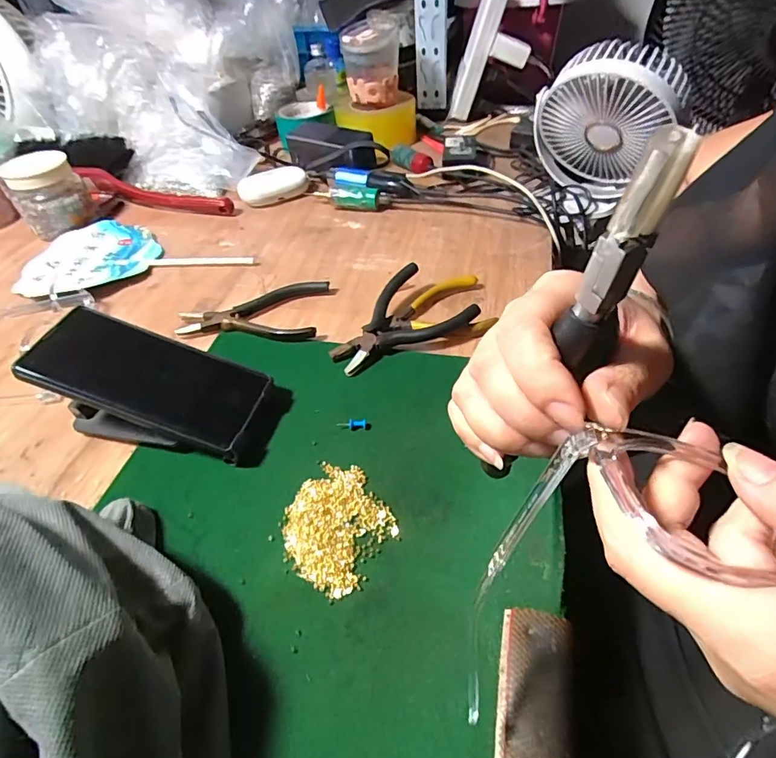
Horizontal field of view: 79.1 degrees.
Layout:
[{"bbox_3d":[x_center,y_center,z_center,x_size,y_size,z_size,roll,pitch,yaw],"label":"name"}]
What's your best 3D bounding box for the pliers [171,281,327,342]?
[{"bbox_3d":[-0.135,-0.070,0.473,0.137,0.014,0.084,1,47,6],"label":"pliers"}]

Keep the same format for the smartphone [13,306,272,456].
[{"bbox_3d":[-0.176,-0.002,0.350,0.156,0.009,0.075,22,49,-3],"label":"smartphone"}]

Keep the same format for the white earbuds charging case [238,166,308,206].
[{"bbox_3d":[-0.157,-0.266,0.650,0.092,0.034,0.045,-24,50,-17],"label":"white earbuds charging case"}]

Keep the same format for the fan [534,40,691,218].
[{"bbox_3d":[0.232,-0.270,0.519,0.137,0.161,0.079,11,49,15],"label":"fan"}]

